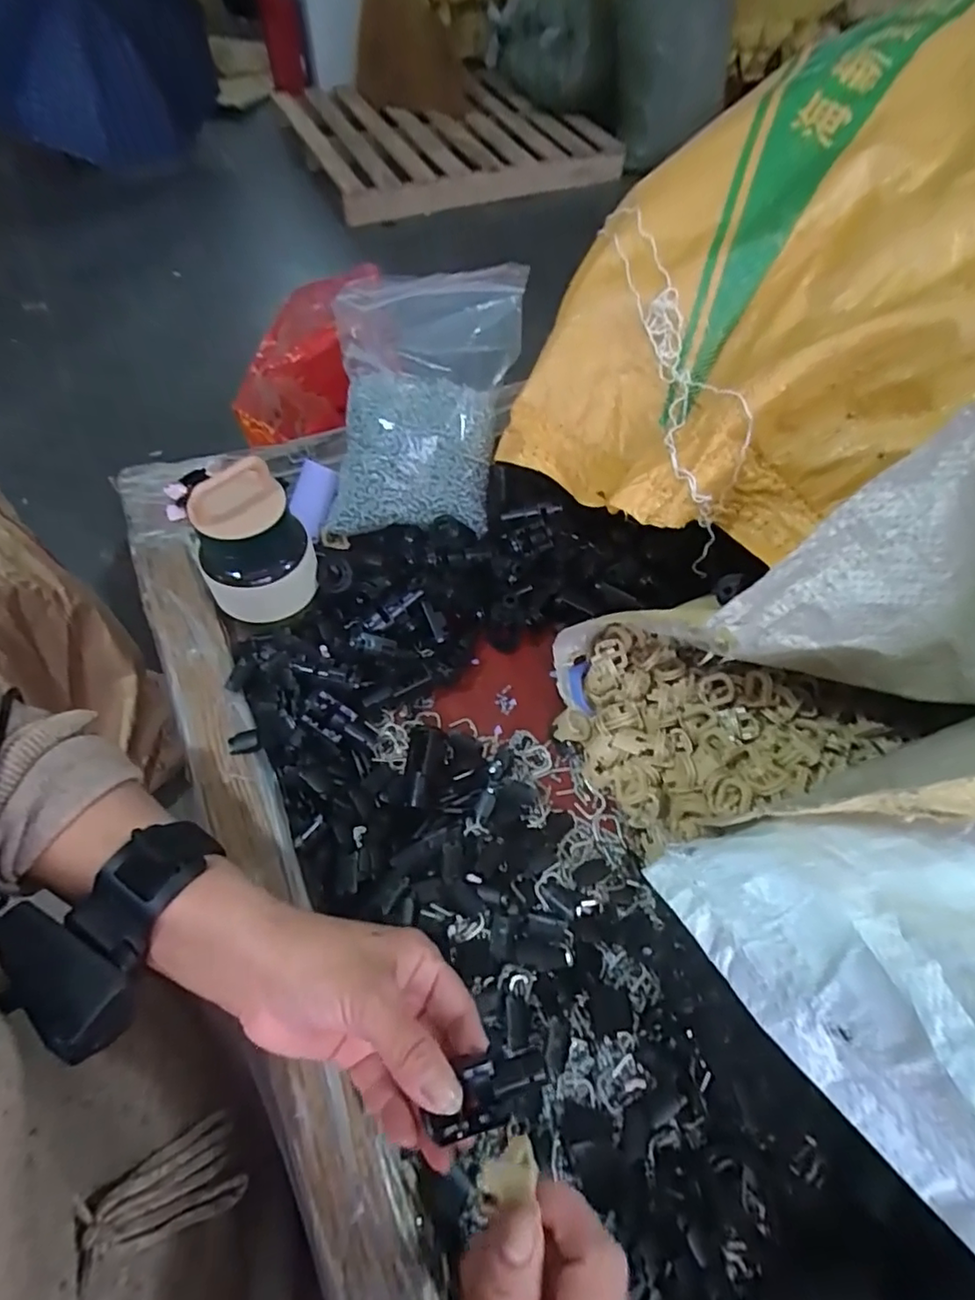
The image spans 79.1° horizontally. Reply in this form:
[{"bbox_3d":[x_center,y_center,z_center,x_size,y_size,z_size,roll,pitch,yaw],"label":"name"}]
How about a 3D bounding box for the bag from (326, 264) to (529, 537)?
[{"bbox_3d":[-0.049,-0.196,0.469,0.131,0.211,0.094,7,23,-6],"label":"bag"}]

